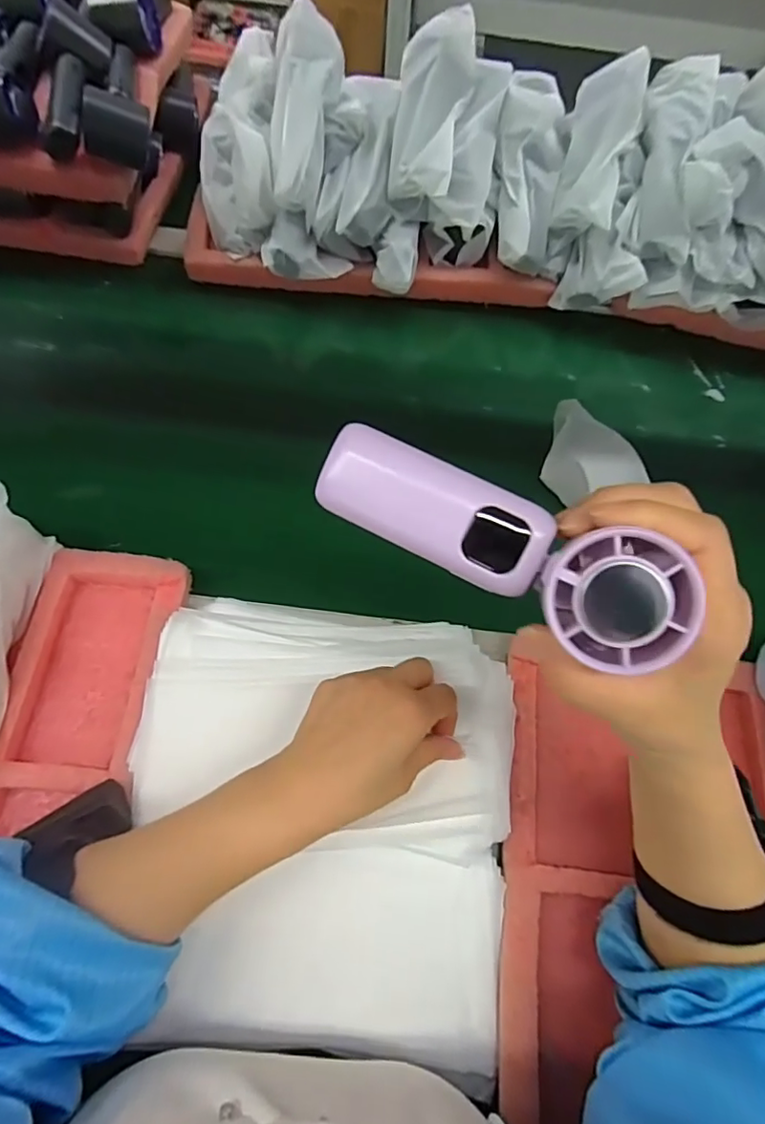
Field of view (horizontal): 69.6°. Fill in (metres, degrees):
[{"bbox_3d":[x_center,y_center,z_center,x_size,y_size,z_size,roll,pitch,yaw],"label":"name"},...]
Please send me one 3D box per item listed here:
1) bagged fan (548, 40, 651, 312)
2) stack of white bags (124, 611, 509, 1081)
[{"bbox_3d":[0.227,-0.395,0.570,0.088,0.065,0.233,3,96,-2],"label":"bagged fan"},{"bbox_3d":[-0.040,0.160,0.375,0.254,0.054,0.277,7,64,0],"label":"stack of white bags"}]

